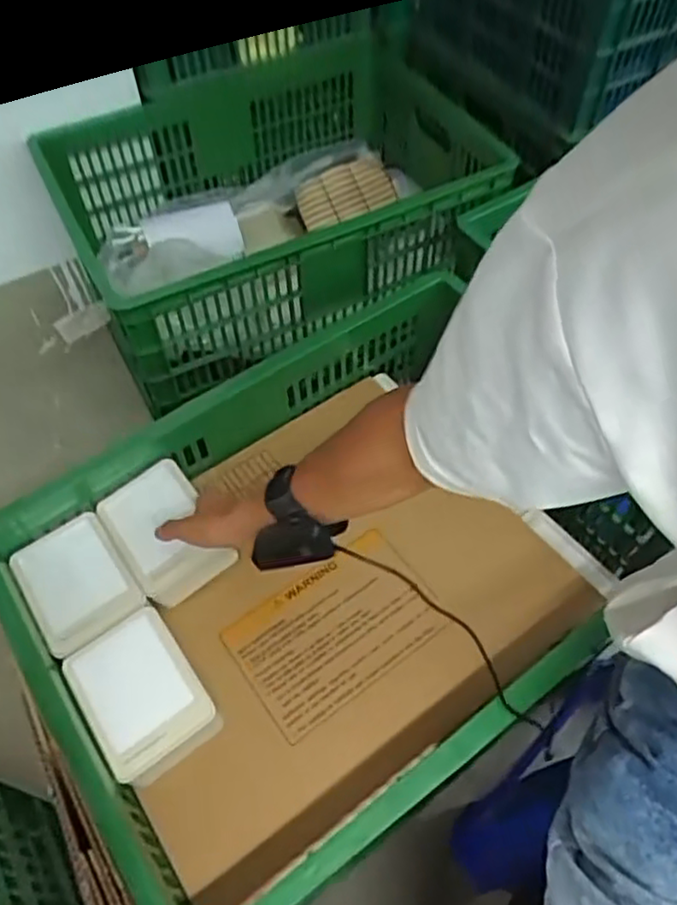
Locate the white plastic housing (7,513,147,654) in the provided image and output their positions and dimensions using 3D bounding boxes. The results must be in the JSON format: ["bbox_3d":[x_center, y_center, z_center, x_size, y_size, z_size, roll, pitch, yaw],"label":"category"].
[{"bbox_3d":[-0.285,0.140,0.742,0.105,0.033,0.128,-31,61,-19],"label":"white plastic housing"}]

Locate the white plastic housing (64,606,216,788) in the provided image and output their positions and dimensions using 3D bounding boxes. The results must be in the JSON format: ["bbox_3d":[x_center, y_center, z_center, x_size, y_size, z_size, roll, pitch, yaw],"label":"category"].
[{"bbox_3d":[-0.194,0.235,0.669,0.106,0.062,0.136,-32,61,-19],"label":"white plastic housing"}]

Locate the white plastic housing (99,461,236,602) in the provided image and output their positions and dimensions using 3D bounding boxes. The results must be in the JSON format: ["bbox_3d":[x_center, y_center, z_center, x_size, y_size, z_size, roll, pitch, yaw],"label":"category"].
[{"bbox_3d":[-0.188,0.083,0.733,0.096,0.042,0.143,-30,61,-18],"label":"white plastic housing"}]

